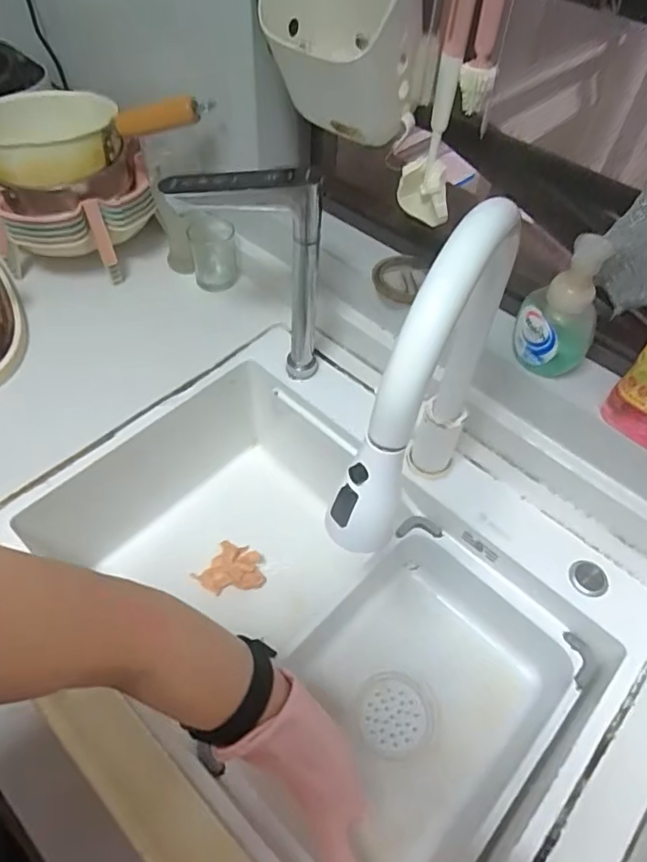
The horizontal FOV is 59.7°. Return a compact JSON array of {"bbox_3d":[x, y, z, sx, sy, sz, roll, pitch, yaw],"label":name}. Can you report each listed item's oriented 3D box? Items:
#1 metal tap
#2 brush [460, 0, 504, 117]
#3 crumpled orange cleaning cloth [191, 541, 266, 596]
[{"bbox_3d":[-0.086,-0.181,0.668,0.162,0.268,0.046,8,53,3],"label":"metal tap"},{"bbox_3d":[0.141,-0.344,0.476,0.029,0.136,0.024,16,54,9],"label":"brush"},{"bbox_3d":[-0.134,0.192,0.799,0.094,0.030,0.067,-5,54,-6],"label":"crumpled orange cleaning cloth"}]

